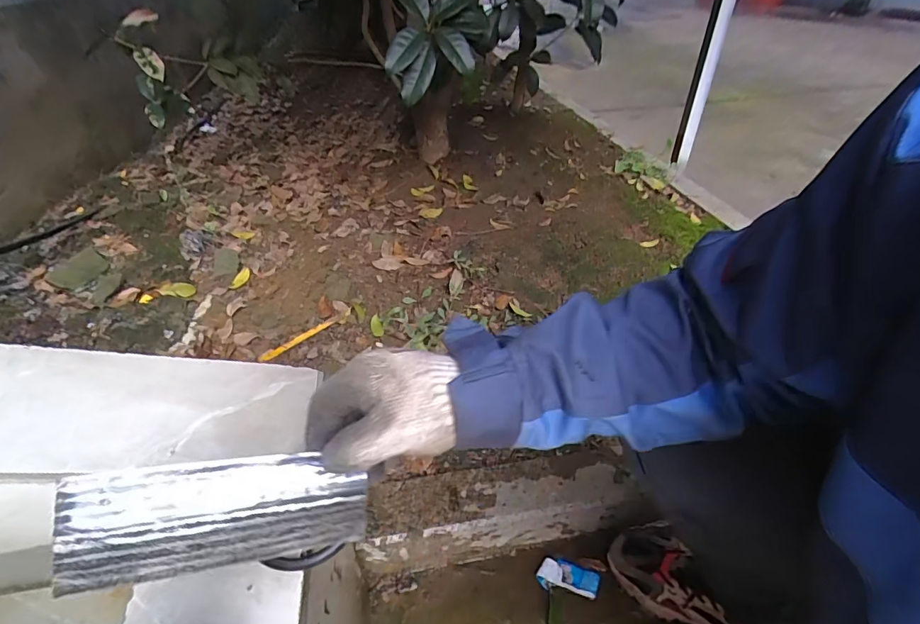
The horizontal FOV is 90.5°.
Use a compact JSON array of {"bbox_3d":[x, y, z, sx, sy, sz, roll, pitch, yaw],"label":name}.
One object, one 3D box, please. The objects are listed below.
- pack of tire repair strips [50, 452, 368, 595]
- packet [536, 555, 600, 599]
[{"bbox_3d":[-0.154,0.132,0.303,0.179,0.069,0.009,2,-5,-21],"label":"pack of tire repair strips"},{"bbox_3d":[0.174,0.424,0.732,0.093,0.012,0.046,7,39,11],"label":"packet"}]

